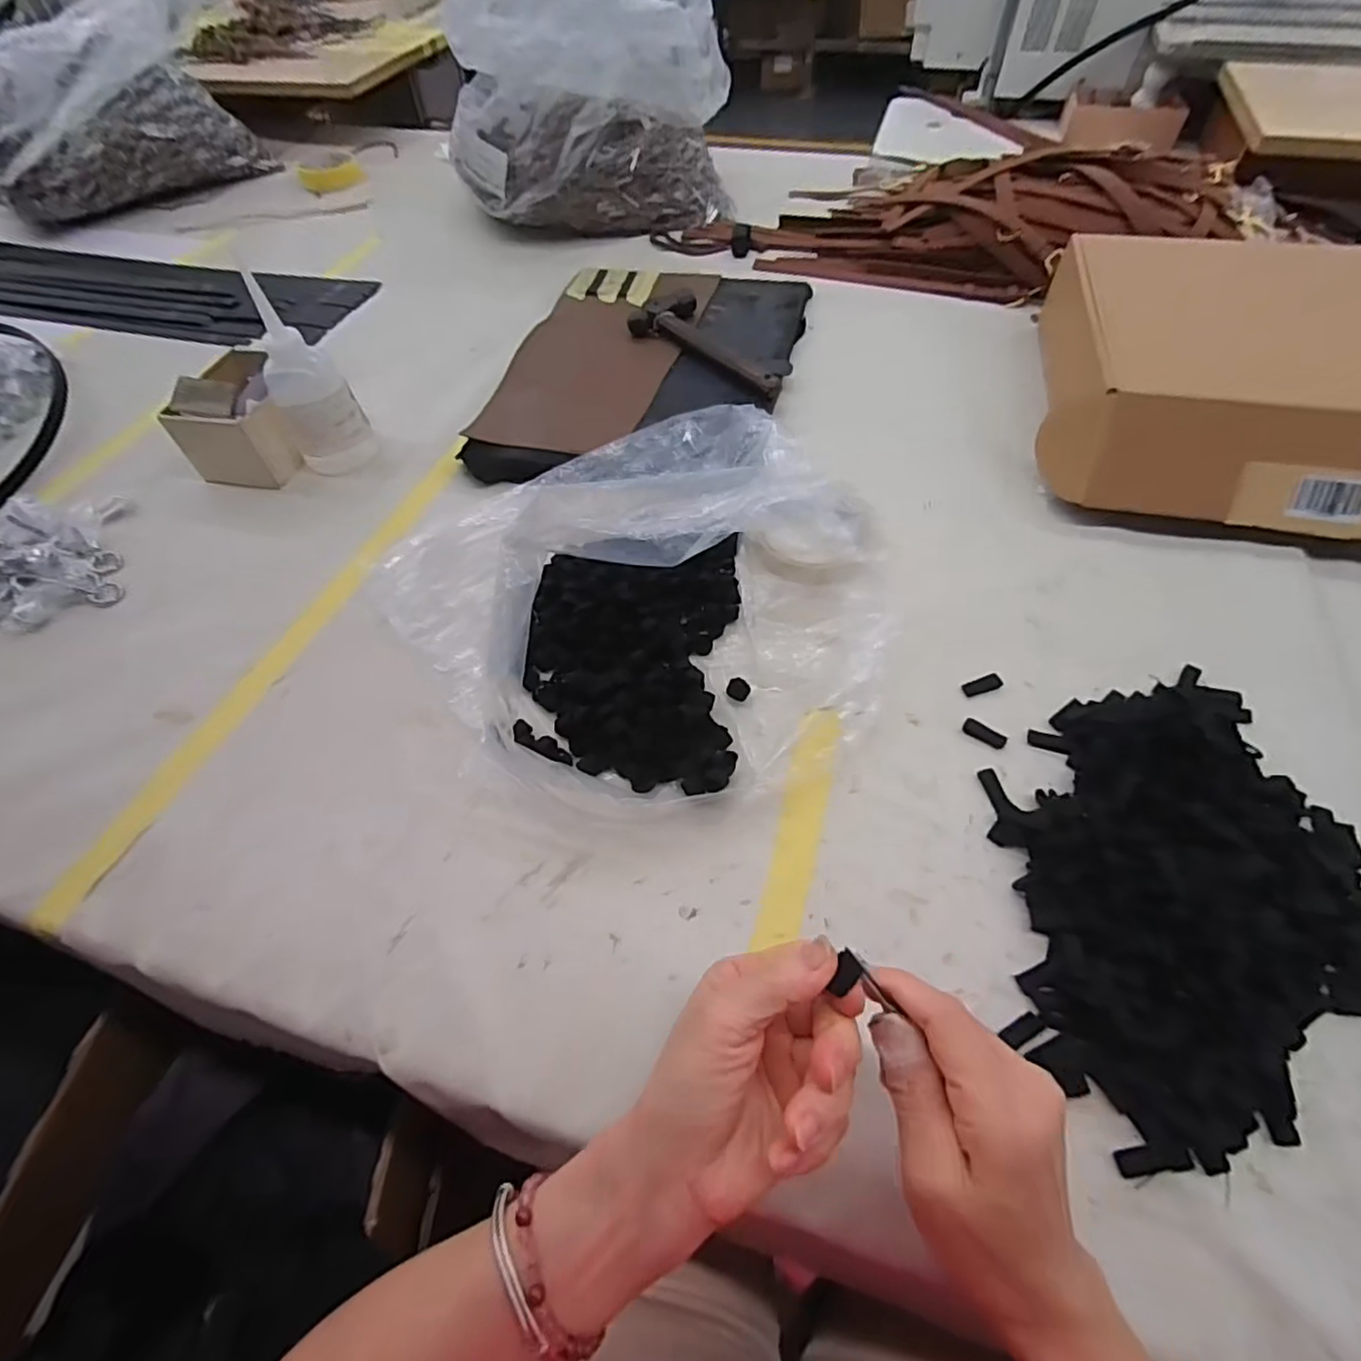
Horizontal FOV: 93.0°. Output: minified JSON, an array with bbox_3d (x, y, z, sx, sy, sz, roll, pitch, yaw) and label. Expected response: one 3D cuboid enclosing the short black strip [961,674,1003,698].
[{"bbox_3d":[0.201,0.003,0.428,0.026,0.004,0.010,-15,56,-7],"label":"short black strip"}]

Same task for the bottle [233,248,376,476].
[{"bbox_3d":[-0.309,-0.244,0.540,0.047,0.132,0.059,30,62,21],"label":"bottle"}]

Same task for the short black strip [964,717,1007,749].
[{"bbox_3d":[0.192,0.034,0.408,0.026,0.005,0.010,32,63,22],"label":"short black strip"}]

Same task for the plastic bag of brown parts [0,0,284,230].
[{"bbox_3d":[-0.785,-0.812,0.897,0.415,0.197,0.241,-27,59,-15],"label":"plastic bag of brown parts"}]

